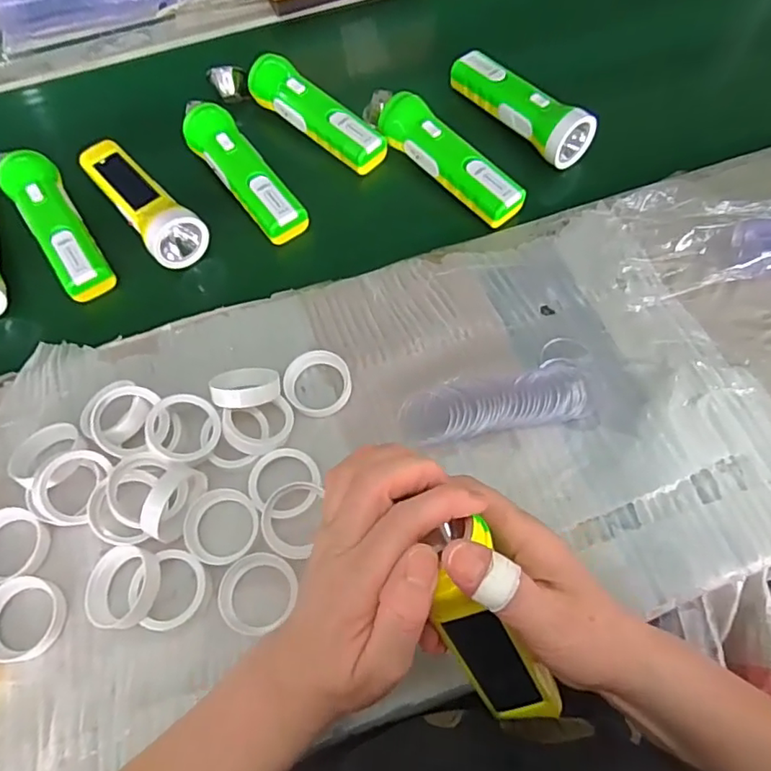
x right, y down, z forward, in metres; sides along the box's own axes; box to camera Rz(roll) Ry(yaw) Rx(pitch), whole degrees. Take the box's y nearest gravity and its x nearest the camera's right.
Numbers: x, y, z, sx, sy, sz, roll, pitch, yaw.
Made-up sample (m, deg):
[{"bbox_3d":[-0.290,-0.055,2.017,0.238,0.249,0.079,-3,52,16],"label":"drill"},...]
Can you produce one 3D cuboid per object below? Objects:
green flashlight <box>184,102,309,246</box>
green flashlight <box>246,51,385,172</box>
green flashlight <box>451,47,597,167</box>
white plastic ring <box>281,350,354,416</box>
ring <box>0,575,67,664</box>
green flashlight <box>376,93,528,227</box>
[{"bbox_3d":[-0.137,-0.202,0.546,0.043,0.052,0.156,-36,72,-11],"label":"green flashlight"},{"bbox_3d":[-0.070,-0.271,0.562,0.150,0.048,0.041,37,75,15],"label":"green flashlight"},{"bbox_3d":[0.127,-0.275,0.550,0.043,0.043,0.157,-41,73,-13],"label":"green flashlight"},{"bbox_3d":[-0.056,-0.002,0.461,0.054,0.016,0.051,-1,69,2],"label":"white plastic ring"},{"bbox_3d":[-0.254,0.164,0.396,0.053,0.017,0.055,-1,69,2],"label":"ring"},{"bbox_3d":[0.061,-0.215,0.533,0.159,0.036,0.038,42,76,16],"label":"green flashlight"}]

